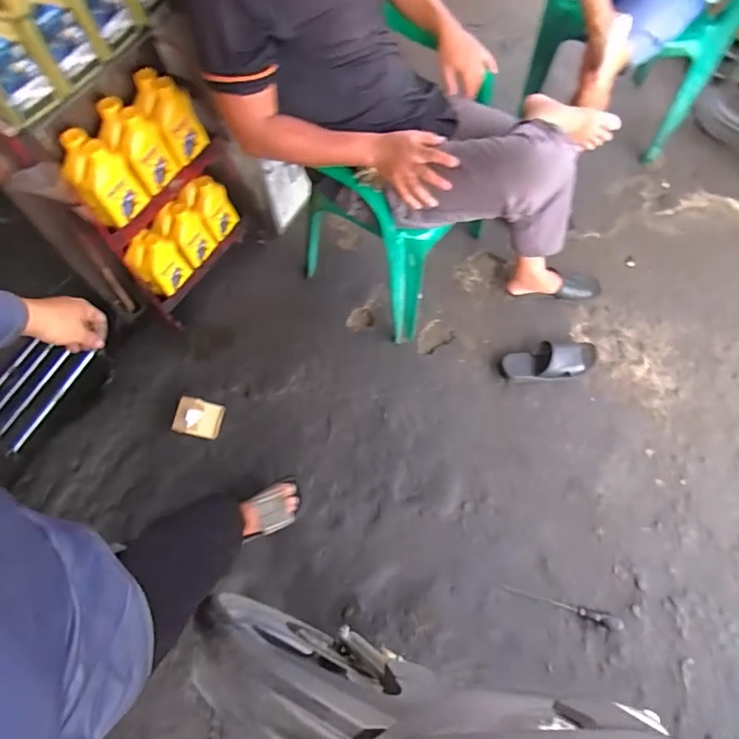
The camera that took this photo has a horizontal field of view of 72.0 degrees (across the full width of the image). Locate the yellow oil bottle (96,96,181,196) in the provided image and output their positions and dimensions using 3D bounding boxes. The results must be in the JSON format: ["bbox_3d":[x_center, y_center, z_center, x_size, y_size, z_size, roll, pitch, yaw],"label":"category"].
[{"bbox_3d":[-0.541,-0.521,1.195,0.068,0.218,0.115,23,68,38],"label":"yellow oil bottle"}]

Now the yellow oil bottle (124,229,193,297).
[{"bbox_3d":[-0.613,-0.308,1.465,0.099,0.192,0.117,28,69,14],"label":"yellow oil bottle"}]

